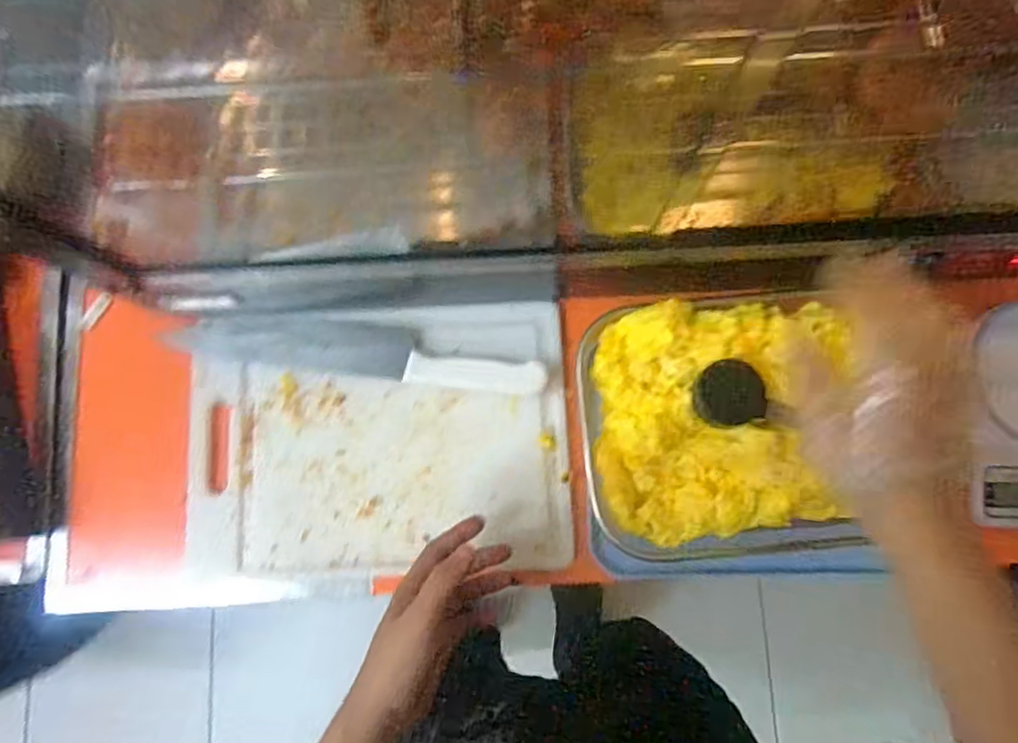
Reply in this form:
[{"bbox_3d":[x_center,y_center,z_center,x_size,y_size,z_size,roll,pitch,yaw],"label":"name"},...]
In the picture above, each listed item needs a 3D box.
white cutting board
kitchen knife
[{"bbox_3d":[-0.122,0.065,0.589,0.354,0.020,0.236,-3,82,1],"label":"white cutting board"},{"bbox_3d":[-0.137,-0.020,0.587,0.343,0.022,0.048,7,83,2],"label":"kitchen knife"}]

